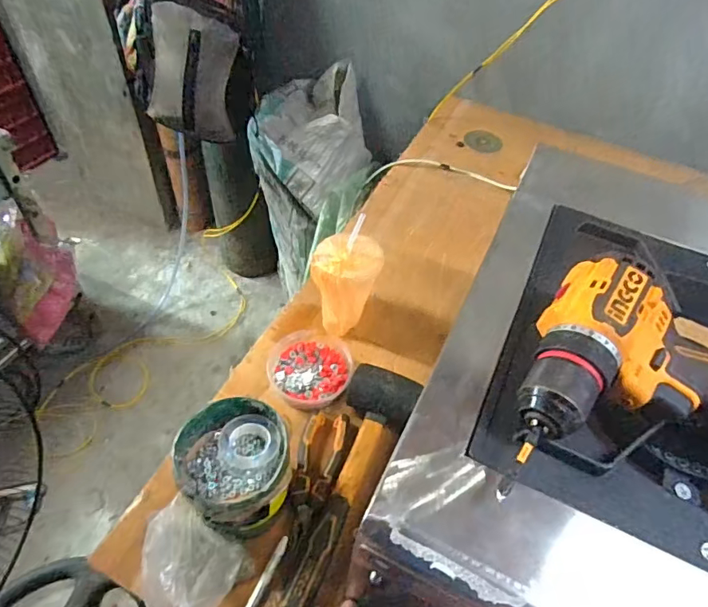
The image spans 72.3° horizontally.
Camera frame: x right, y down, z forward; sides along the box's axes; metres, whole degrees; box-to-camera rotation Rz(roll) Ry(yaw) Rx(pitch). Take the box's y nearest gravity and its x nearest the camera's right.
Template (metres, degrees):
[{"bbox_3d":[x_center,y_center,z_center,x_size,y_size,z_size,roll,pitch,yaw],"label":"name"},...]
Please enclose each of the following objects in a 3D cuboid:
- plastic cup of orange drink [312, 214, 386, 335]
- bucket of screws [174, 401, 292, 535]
[{"bbox_3d":[-0.013,-0.037,0.701,0.098,0.161,0.088,2,50,-4],"label":"plastic cup of orange drink"},{"bbox_3d":[-0.126,0.179,0.519,0.111,0.099,0.112,3,50,-3],"label":"bucket of screws"}]

